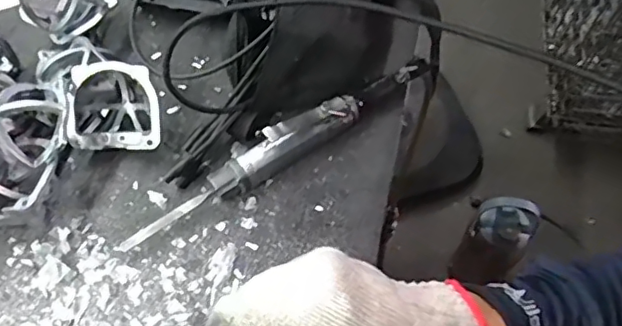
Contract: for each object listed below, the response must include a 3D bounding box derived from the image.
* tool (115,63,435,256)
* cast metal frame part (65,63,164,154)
[{"bbox_3d":[-0.024,-0.016,0.530,0.325,0.039,0.025,-32,65,-14],"label":"tool"},{"bbox_3d":[-0.181,-0.053,0.540,0.091,0.041,0.080,3,97,3],"label":"cast metal frame part"}]

